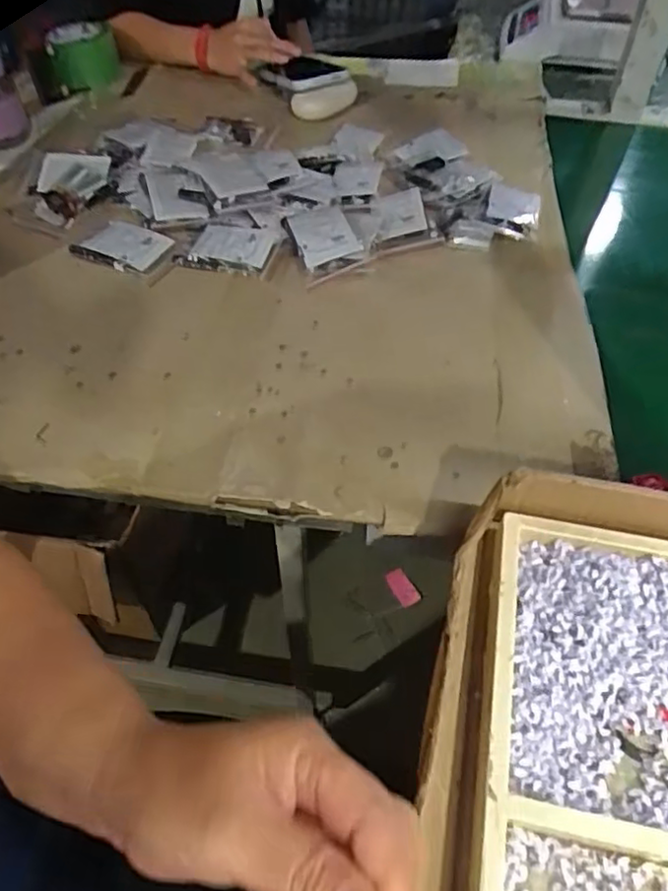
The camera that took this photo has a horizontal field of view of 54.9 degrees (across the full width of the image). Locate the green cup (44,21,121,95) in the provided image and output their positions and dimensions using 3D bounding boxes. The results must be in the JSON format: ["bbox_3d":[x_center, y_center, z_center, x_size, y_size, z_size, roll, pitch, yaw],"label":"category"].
[{"bbox_3d":[-0.352,-0.554,0.914,0.081,0.076,0.095,-9,49,-6],"label":"green cup"}]

